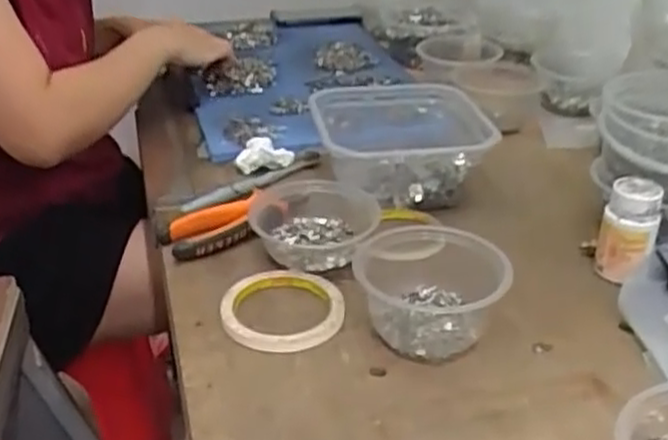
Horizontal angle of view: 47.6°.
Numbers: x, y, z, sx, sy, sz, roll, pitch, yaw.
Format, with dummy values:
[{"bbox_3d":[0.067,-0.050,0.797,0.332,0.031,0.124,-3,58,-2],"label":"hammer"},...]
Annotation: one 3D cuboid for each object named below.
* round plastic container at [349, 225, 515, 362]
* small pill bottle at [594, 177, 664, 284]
[{"bbox_3d":[0.075,0.052,0.599,0.113,0.060,0.120,-2,30,1],"label":"round plastic container"},{"bbox_3d":[0.251,0.010,0.646,0.043,0.080,0.050,10,33,21],"label":"small pill bottle"}]

